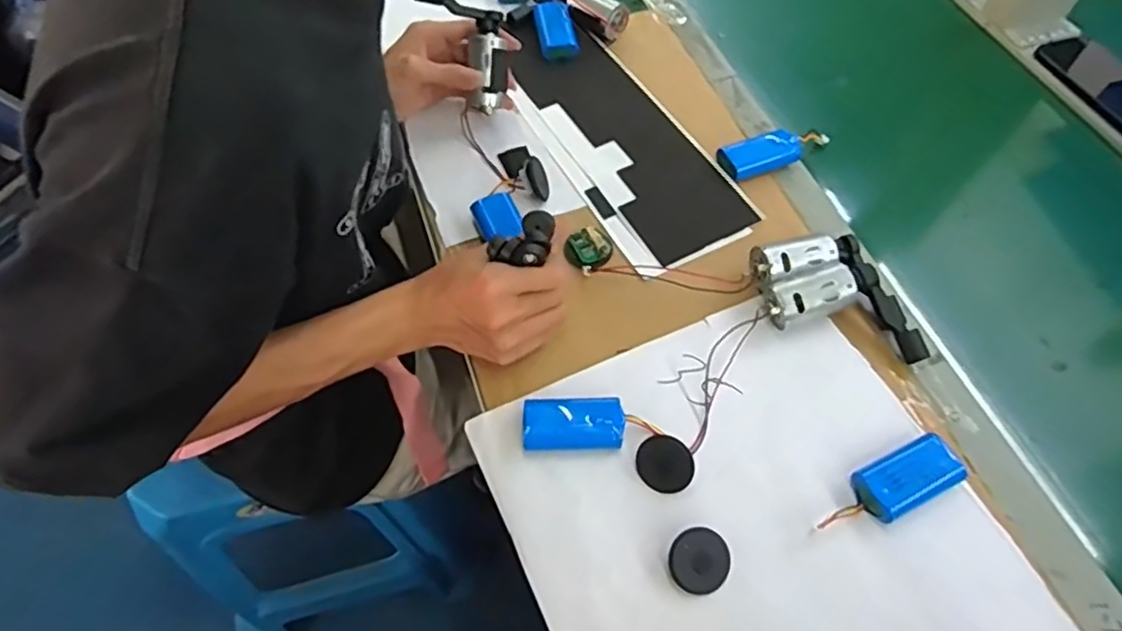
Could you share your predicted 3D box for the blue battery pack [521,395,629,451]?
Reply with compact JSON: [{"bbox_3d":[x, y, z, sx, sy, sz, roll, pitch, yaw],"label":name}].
[{"bbox_3d":[0.008,0.074,0.452,0.067,0.020,0.036,-1,58,-2],"label":"blue battery pack"}]

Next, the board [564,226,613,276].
[{"bbox_3d":[0.022,-0.055,0.538,0.036,0.012,0.037,-39,67,-22],"label":"board"}]

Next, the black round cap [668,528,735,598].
[{"bbox_3d":[0.085,0.151,0.408,0.038,0.008,0.038,2,79,-9],"label":"black round cap"}]

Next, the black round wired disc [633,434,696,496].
[{"bbox_3d":[0.069,0.099,0.439,0.038,0.013,0.034,32,89,16],"label":"black round wired disc"}]

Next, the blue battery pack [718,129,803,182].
[{"bbox_3d":[0.177,-0.143,0.588,0.067,0.019,0.038,-20,61,-13],"label":"blue battery pack"}]

